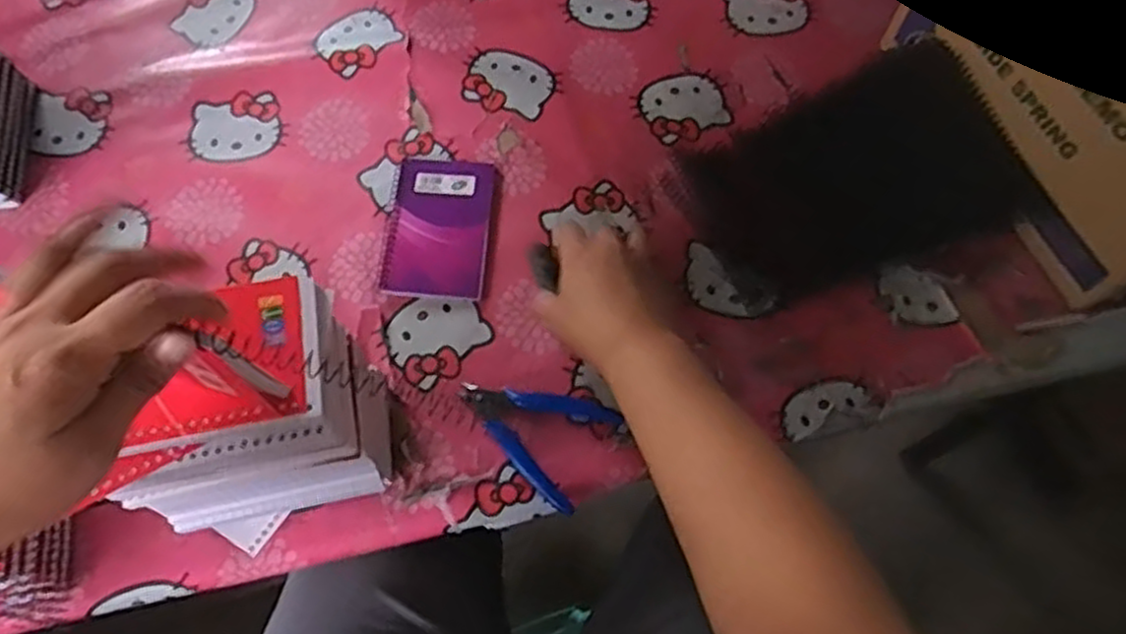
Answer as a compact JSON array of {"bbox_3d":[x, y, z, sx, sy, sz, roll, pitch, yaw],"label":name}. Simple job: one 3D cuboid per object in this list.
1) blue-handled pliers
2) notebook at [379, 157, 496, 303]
[{"bbox_3d":[-0.017,0.078,0.562,0.118,0.008,0.080,38,71,15],"label":"blue-handled pliers"},{"bbox_3d":[-0.103,-0.077,0.626,0.085,0.007,0.129,4,66,2],"label":"notebook"}]

